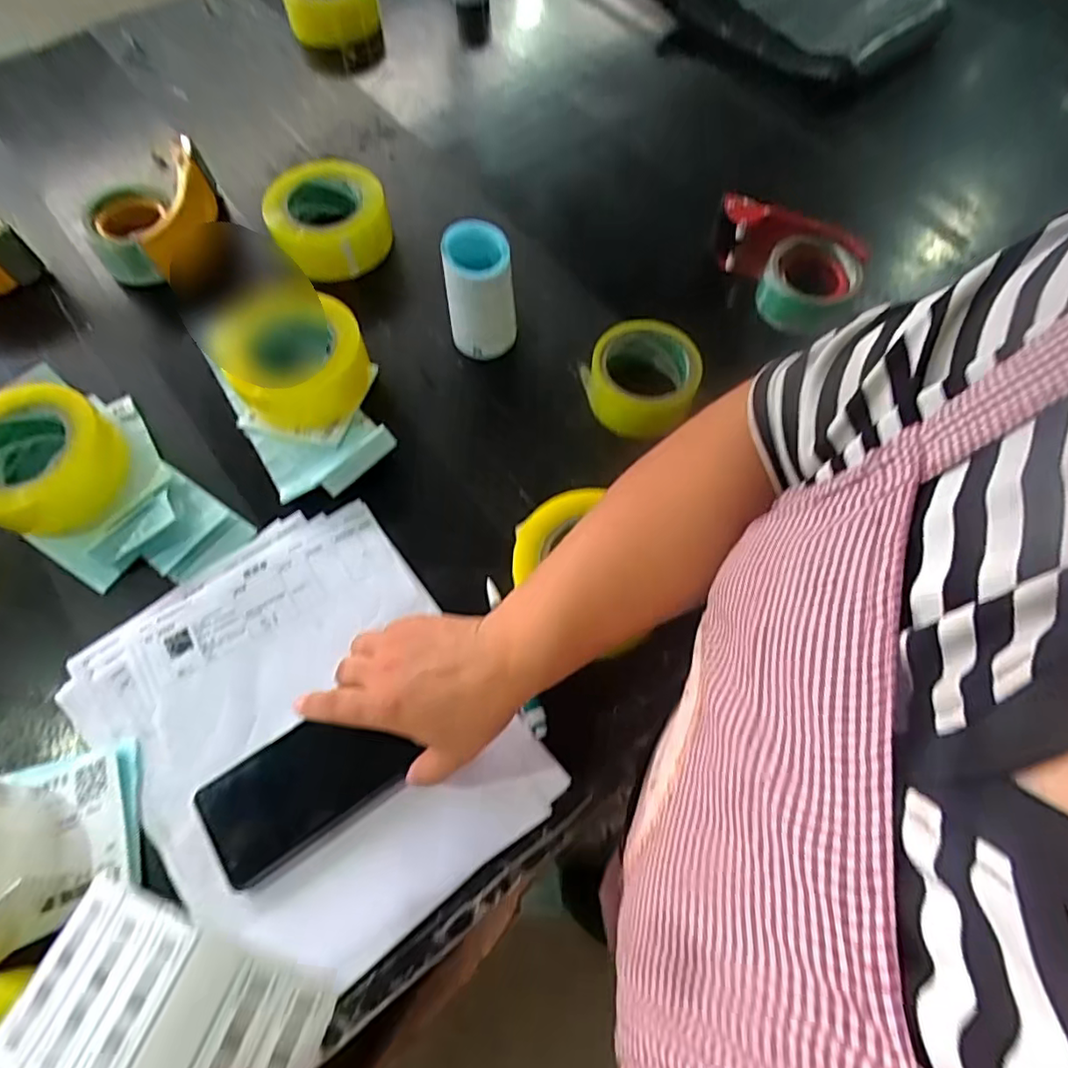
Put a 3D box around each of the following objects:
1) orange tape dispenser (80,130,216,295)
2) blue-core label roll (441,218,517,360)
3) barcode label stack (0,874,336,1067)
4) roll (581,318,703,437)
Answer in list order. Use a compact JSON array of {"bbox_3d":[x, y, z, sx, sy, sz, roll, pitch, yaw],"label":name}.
[{"bbox_3d":[-0.416,-0.350,0.671,0.125,0.060,0.154,-16,64,-10],"label":"orange tape dispenser"},{"bbox_3d":[-0.050,-0.223,0.581,0.062,0.114,0.072,-8,65,-5],"label":"blue-core label roll"},{"bbox_3d":[-0.157,0.205,0.257,0.125,0.024,0.073,17,63,7],"label":"barcode label stack"},{"bbox_3d":[0.103,-0.144,0.578,0.100,0.066,0.099,0,64,-1],"label":"roll"}]

